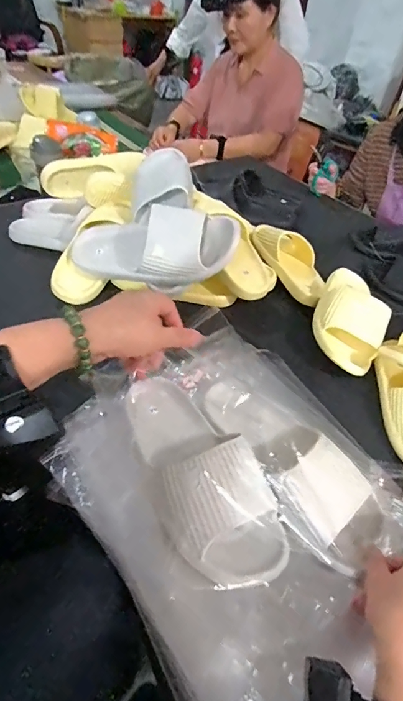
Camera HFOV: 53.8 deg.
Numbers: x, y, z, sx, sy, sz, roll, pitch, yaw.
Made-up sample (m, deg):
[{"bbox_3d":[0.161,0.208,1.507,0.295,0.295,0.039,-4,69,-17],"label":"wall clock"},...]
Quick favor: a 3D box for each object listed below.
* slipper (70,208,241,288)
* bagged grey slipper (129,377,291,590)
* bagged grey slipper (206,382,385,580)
[{"bbox_3d":[-0.085,-0.174,0.655,0.289,0.112,0.099,3,42,21],"label":"slipper"},{"bbox_3d":[-0.012,0.121,0.441,0.102,0.066,0.262,-19,45,-24],"label":"bagged grey slipper"},{"bbox_3d":[0.098,0.123,0.463,0.104,0.075,0.248,-21,43,-26],"label":"bagged grey slipper"}]

